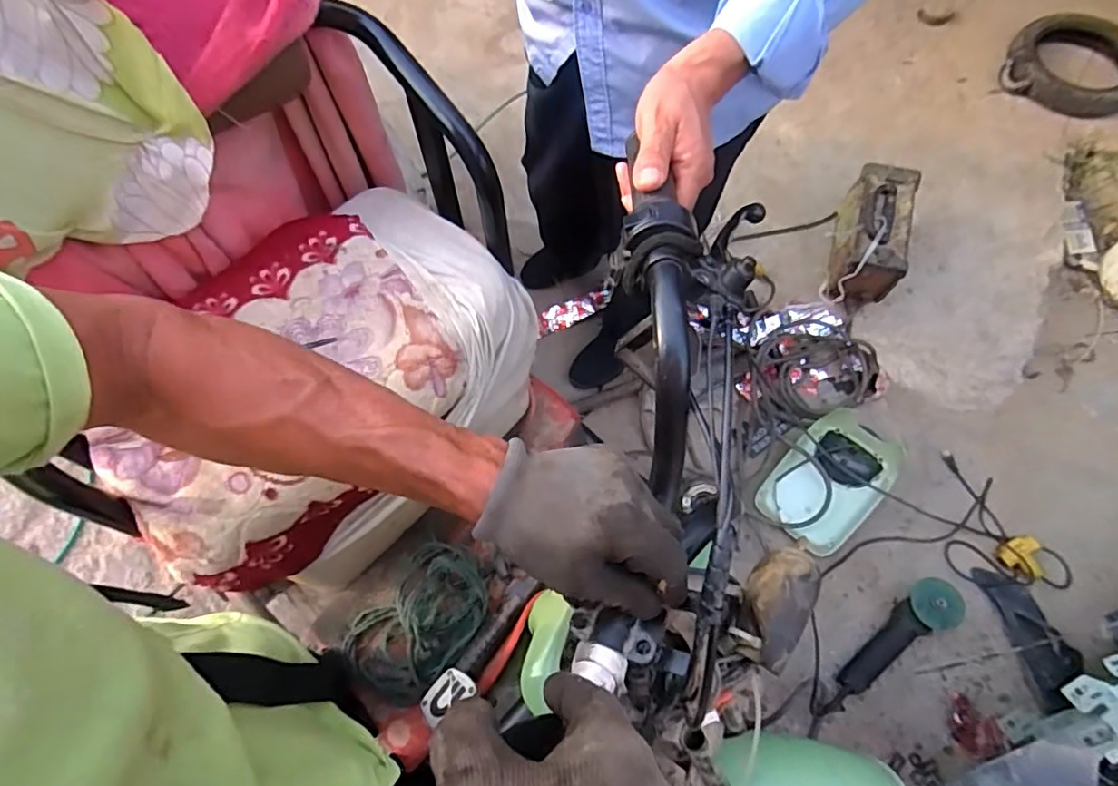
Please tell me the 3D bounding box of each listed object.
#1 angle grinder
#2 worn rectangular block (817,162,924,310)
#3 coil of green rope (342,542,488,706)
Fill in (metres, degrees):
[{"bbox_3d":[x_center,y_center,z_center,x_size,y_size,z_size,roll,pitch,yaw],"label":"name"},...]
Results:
[{"bbox_3d":[0.701,0.539,1.234,0.361,0.089,0.107,-42,72,-16],"label":"angle grinder"},{"bbox_3d":[0.775,-0.377,1.480,0.152,0.198,0.299,16,67,8],"label":"worn rectangular block"},{"bbox_3d":[-0.224,0.364,0.956,0.166,0.051,0.249,39,72,16],"label":"coil of green rope"}]

